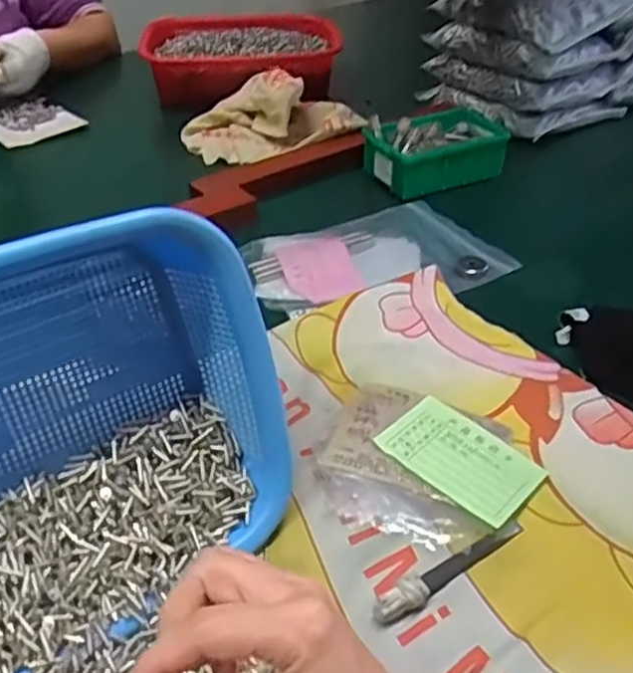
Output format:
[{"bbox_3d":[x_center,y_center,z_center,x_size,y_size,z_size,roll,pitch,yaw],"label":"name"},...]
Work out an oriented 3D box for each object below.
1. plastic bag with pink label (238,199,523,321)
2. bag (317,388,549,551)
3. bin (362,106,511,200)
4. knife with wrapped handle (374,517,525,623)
[{"bbox_3d":[0.049,-0.080,0.666,0.223,0.011,0.146,-17,41,-20],"label":"plastic bag with pink label"},{"bbox_3d":[0.071,0.084,0.449,0.131,0.020,0.112,14,40,18],"label":"bag"},{"bbox_3d":[0.140,-0.213,0.797,0.154,0.055,0.089,-15,40,-18],"label":"bin"},{"bbox_3d":[0.076,0.128,0.393,0.107,0.017,0.016,-27,45,-30],"label":"knife with wrapped handle"}]

